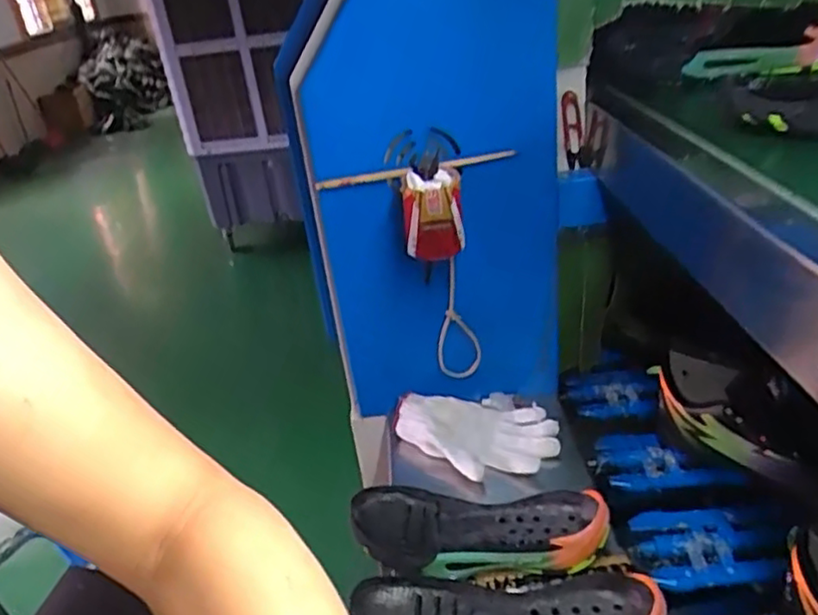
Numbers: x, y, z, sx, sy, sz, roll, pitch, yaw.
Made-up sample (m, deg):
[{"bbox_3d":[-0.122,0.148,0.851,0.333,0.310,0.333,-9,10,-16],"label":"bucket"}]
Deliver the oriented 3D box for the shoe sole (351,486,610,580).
[{"bbox_3d":[0.070,0.228,0.692,0.259,0.045,0.107,-3,23,7],"label":"shoe sole"}]

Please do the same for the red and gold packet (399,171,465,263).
[{"bbox_3d":[0.027,-0.105,0.750,0.065,0.087,0.057,-5,28,1],"label":"red and gold packet"}]

